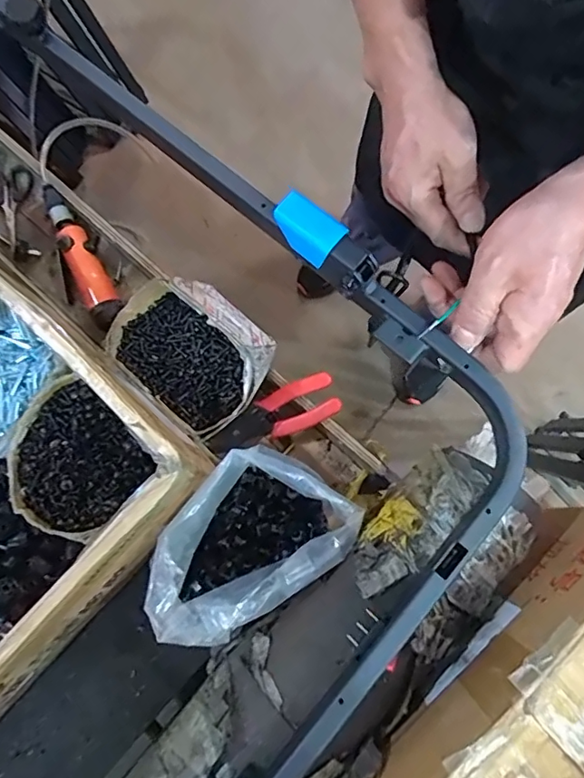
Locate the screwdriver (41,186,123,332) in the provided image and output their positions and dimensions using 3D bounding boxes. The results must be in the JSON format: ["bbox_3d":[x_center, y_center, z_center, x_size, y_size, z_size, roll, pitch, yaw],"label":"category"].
[{"bbox_3d":[-0.278,-0.171,0.690,0.057,0.043,0.213,-28,78,-5],"label":"screwdriver"}]

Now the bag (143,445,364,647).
[{"bbox_3d":[-0.042,0.135,0.493,0.179,0.114,0.121,-34,79,-6],"label":"bag"}]

